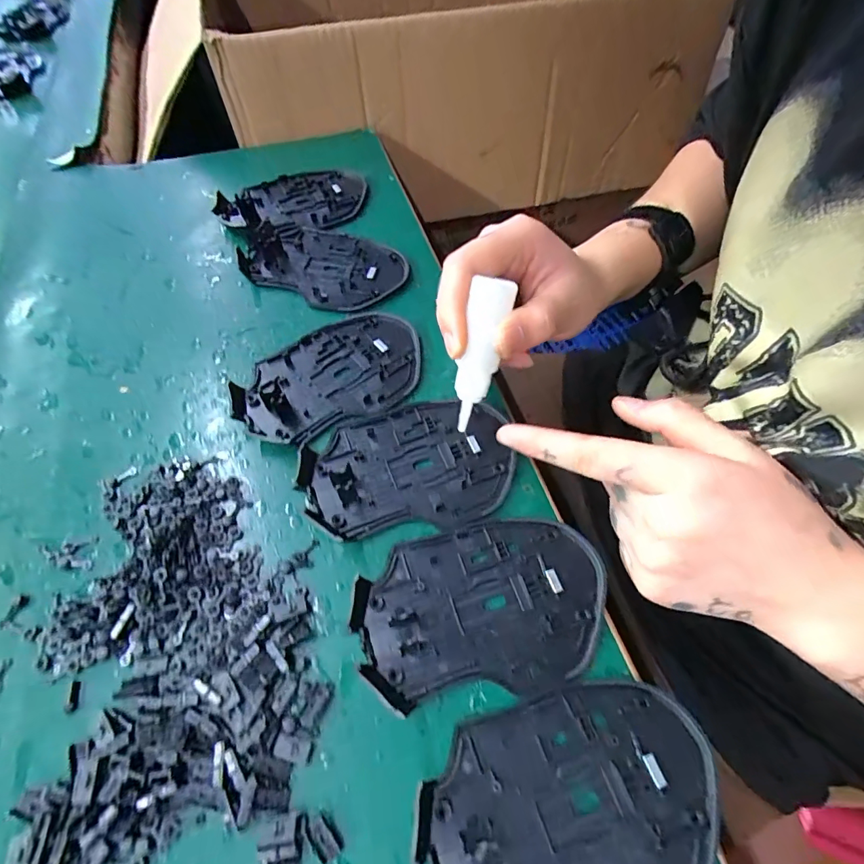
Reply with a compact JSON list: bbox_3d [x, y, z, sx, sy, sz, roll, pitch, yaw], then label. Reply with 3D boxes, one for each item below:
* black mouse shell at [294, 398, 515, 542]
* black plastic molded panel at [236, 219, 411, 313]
[{"bbox_3d":[-0.011,0.016,0.238,0.111,0.008,0.071,-15,61,-9],"label":"black mouse shell"},{"bbox_3d":[-0.077,-0.121,0.318,0.114,0.008,0.074,25,62,13],"label":"black plastic molded panel"}]

